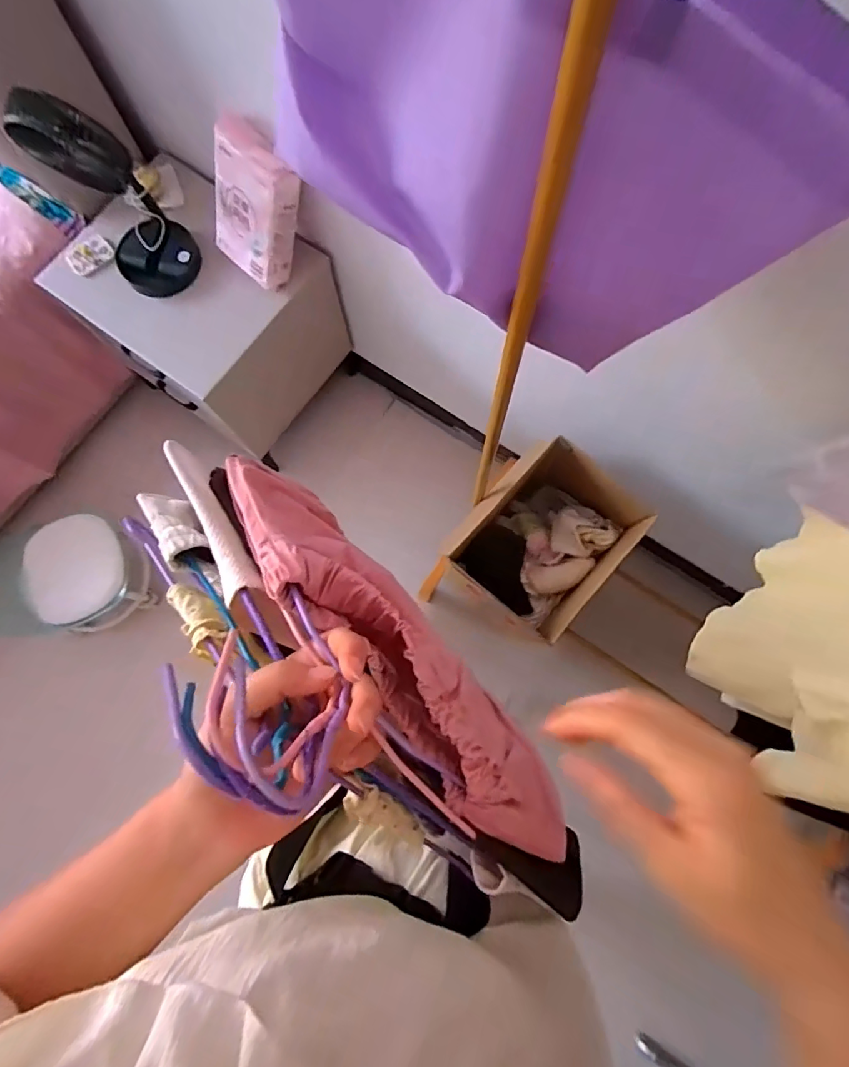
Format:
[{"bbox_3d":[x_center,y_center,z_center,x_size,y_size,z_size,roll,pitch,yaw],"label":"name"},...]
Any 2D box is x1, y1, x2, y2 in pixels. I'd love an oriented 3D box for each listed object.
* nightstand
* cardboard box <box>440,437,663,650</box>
[{"bbox_3d":[-0.496,-0.510,1.185,0.461,0.372,0.408,36,80,8],"label":"nightstand"},{"bbox_3d":[0.236,0.017,1.015,0.261,0.214,0.310,42,81,9],"label":"cardboard box"}]

